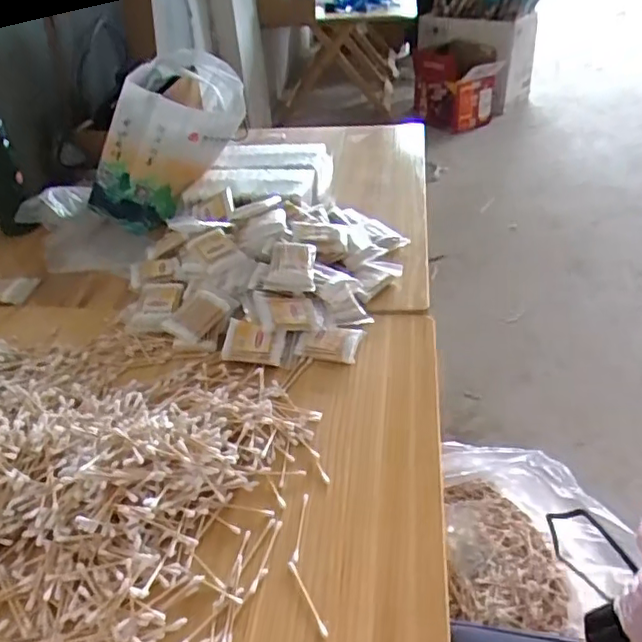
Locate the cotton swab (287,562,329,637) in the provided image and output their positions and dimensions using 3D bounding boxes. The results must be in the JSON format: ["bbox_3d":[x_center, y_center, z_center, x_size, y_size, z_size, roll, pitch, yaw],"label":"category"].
[{"bbox_3d":[-0.012,0.236,0.515,0.007,0.004,0.074,-18,39,-19],"label":"cotton swab"}]

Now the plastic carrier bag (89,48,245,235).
[{"bbox_3d":[-0.268,-0.325,1.063,0.167,0.262,0.261,37,48,-14],"label":"plastic carrier bag"}]

